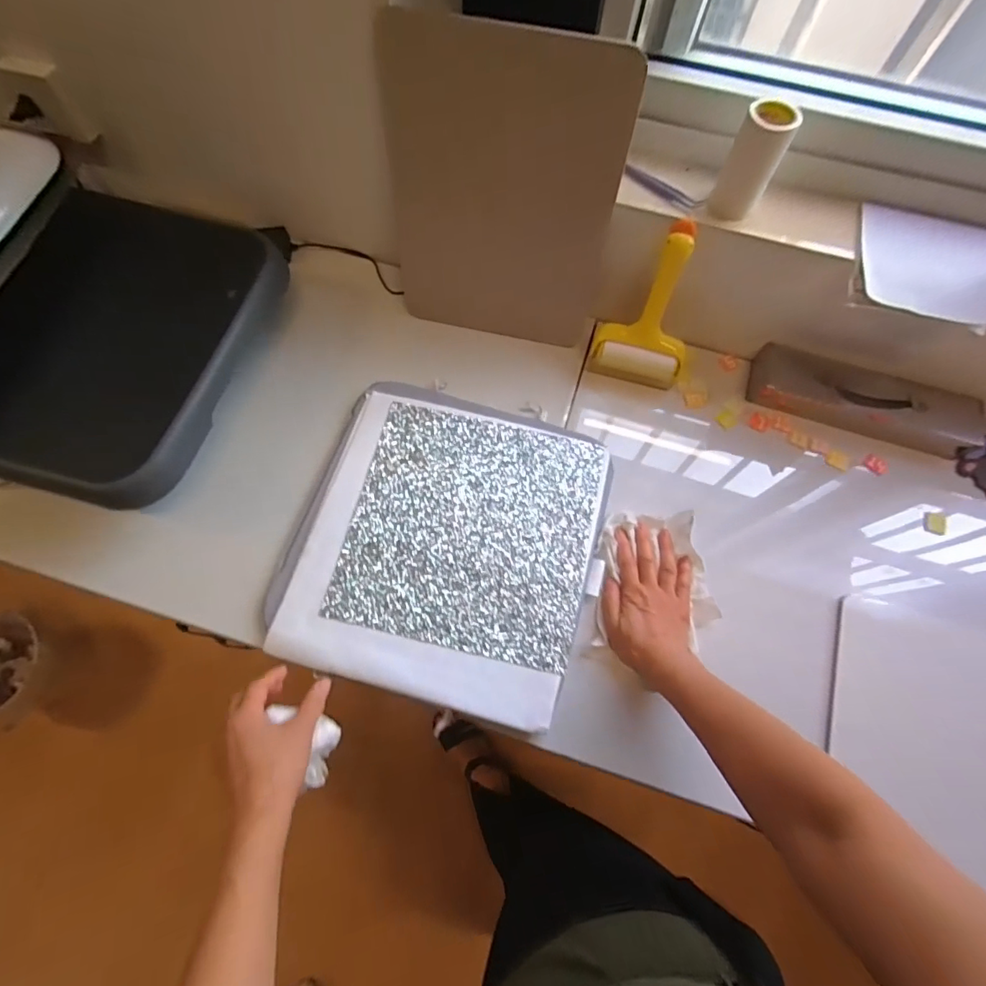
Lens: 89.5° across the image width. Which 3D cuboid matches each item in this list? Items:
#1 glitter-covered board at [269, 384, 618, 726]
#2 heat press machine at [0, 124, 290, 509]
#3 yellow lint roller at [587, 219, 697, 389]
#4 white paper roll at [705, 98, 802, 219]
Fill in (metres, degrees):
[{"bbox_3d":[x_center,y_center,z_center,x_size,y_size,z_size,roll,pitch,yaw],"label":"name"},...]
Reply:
[{"bbox_3d":[-0.057,0.051,0.628,0.360,0.011,0.380,15,70,4],"label":"glitter-covered board"},{"bbox_3d":[-0.626,-0.263,0.545,0.625,0.258,0.382,16,70,5],"label":"heat press machine"},{"bbox_3d":[0.218,-0.242,0.657,0.132,0.207,0.039,23,38,7],"label":"yellow lint roller"},{"bbox_3d":[0.283,-0.361,0.544,0.060,0.097,0.051,23,71,7],"label":"white paper roll"}]

